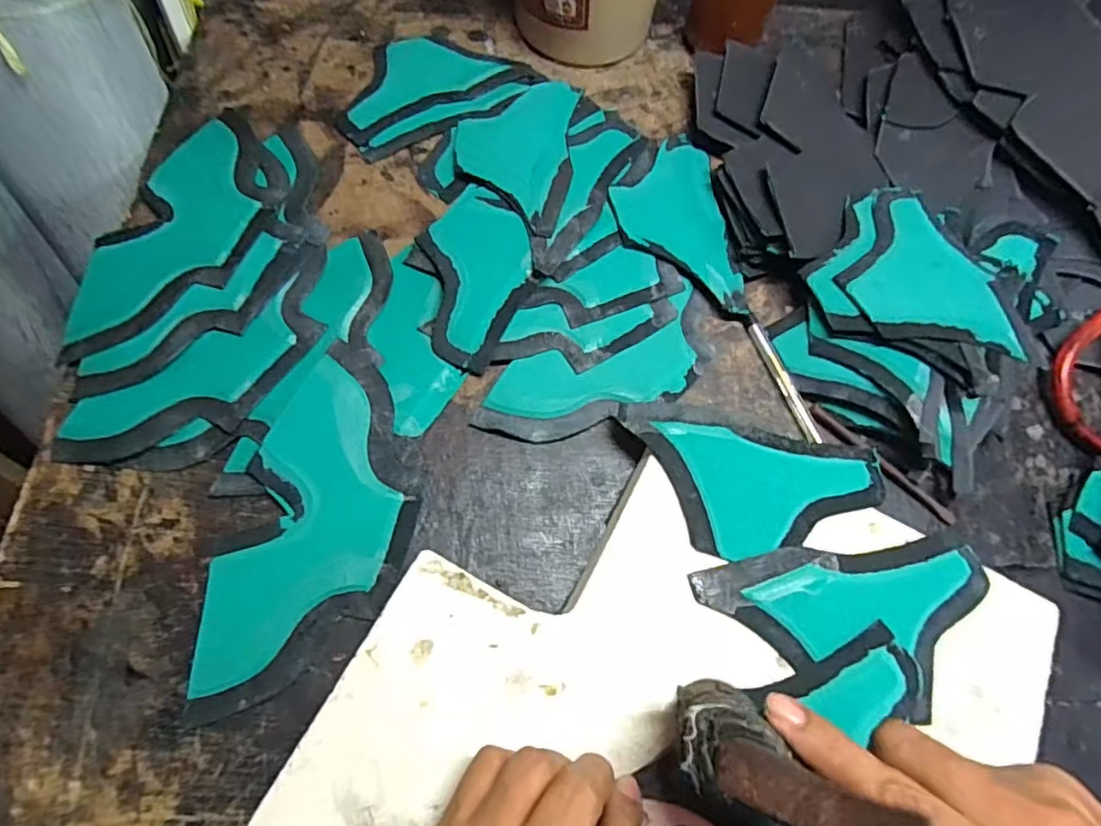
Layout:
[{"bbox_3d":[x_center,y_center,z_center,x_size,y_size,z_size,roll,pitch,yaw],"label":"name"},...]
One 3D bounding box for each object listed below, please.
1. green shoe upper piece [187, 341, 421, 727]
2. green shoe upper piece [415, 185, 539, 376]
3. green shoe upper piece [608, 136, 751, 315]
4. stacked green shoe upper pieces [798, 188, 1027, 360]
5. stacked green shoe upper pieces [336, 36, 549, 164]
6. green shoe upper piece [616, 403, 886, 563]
[{"bbox_3d":[-0.126,0.051,0.307,0.100,0.007,0.180,-5,69,-6],"label":"green shoe upper piece"},{"bbox_3d":[-0.044,-0.090,0.366,0.066,0.011,0.125,-10,69,-8],"label":"green shoe upper piece"},{"bbox_3d":[0.082,-0.133,0.395,0.076,0.016,0.148,-4,68,-6],"label":"green shoe upper piece"},{"bbox_3d":[0.213,-0.091,0.360,0.100,0.011,0.124,0,61,13],"label":"stacked green shoe upper pieces"},{"bbox_3d":[-0.086,-0.247,0.428,0.147,0.014,0.101,-22,71,-13],"label":"stacked green shoe upper pieces"},{"bbox_3d":[0.108,0.040,0.313,0.143,0.007,0.076,12,65,-1],"label":"green shoe upper piece"}]

